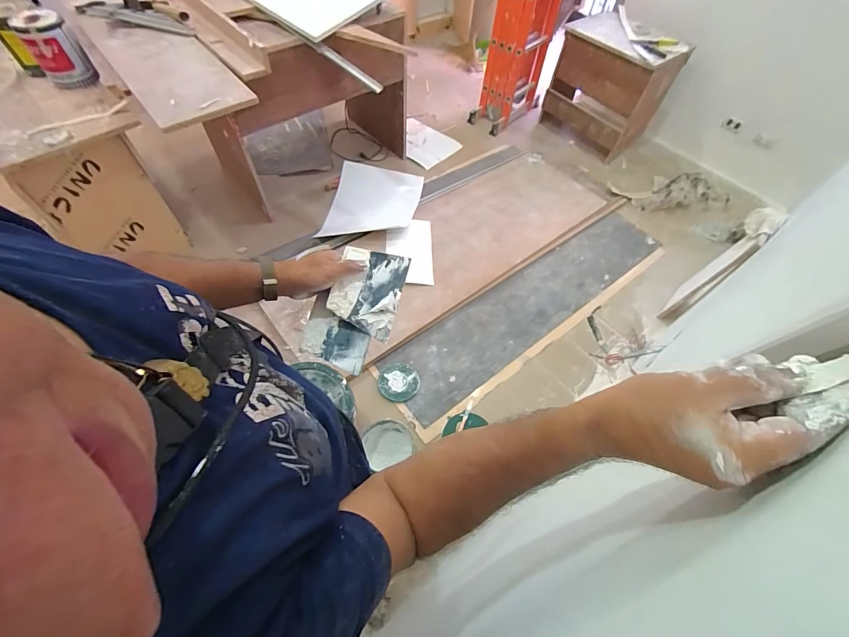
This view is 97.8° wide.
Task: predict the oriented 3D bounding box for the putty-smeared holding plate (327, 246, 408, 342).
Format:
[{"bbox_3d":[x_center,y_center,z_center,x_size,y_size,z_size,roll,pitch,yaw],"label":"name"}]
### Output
[{"bbox_3d":[-0.082,-0.045,0.553,0.099,0.010,0.131,22,70,-19],"label":"putty-smeared holding plate"}]

